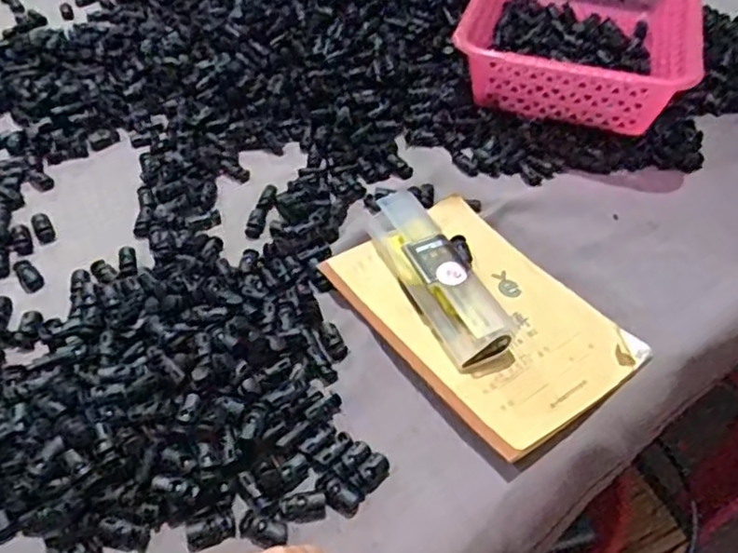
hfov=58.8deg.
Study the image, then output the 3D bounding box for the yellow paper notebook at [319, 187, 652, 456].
[{"bbox_3d":[0.081,0.022,0.483,0.140,0.013,0.206,-27,54,-27],"label":"yellow paper notebook"}]

